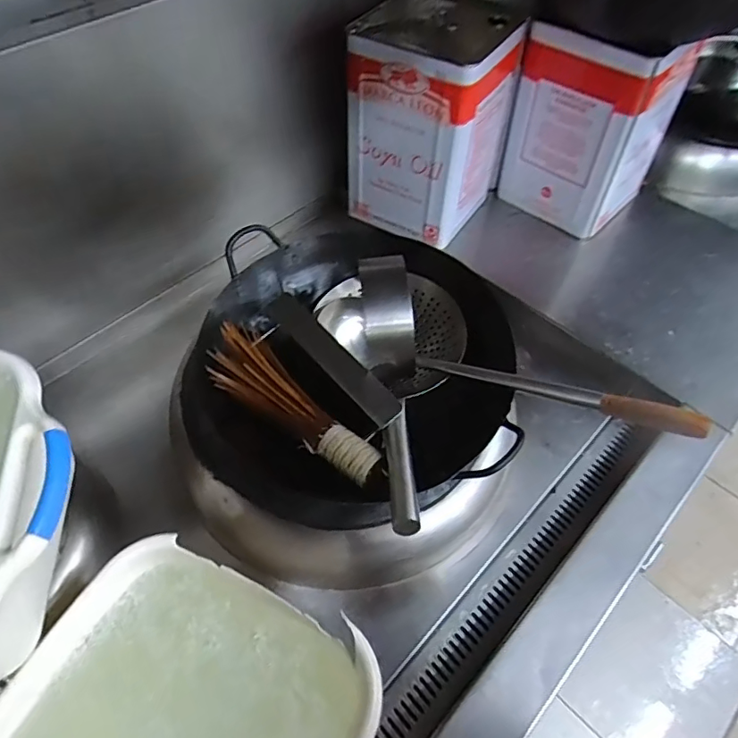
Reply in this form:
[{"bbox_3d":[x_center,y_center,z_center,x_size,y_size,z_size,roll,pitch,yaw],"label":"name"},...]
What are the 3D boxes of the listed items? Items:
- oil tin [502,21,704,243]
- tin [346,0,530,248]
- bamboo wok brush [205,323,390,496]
[{"bbox_3d":[0.438,-0.486,1.042,0.228,0.320,0.228,38,63,25],"label":"oil tin"},{"bbox_3d":[0.118,-0.477,1.020,0.254,0.330,0.281,21,57,16],"label":"tin"},{"bbox_3d":[-0.104,0.058,0.698,0.098,0.068,0.299,-37,61,-23],"label":"bamboo wok brush"}]

